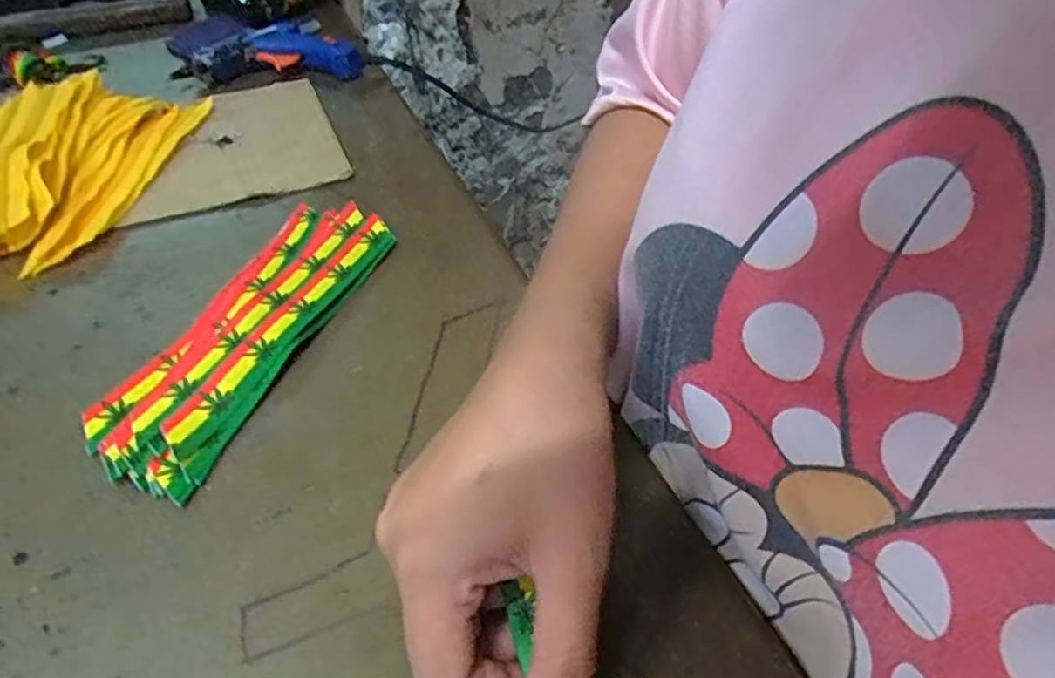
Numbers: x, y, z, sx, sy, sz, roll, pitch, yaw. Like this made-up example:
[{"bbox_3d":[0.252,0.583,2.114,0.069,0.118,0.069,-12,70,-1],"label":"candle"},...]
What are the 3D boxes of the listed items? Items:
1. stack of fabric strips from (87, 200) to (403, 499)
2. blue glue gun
[{"bbox_3d":[-0.139,-0.009,0.328,0.066,0.012,0.190,15,47,14],"label":"stack of fabric strips"},{"bbox_3d":[-0.228,-0.256,0.557,0.158,0.026,0.122,-9,46,-9],"label":"blue glue gun"}]

